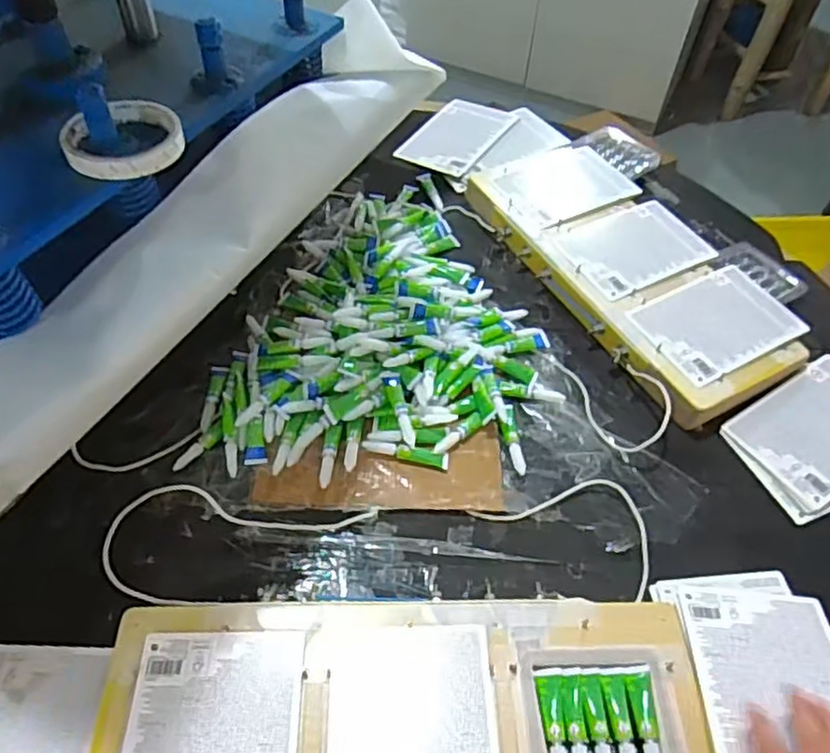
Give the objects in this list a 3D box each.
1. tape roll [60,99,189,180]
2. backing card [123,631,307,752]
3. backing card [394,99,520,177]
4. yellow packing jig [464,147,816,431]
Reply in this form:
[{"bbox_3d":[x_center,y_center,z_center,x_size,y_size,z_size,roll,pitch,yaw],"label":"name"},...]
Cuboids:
[{"bbox_3d":[-0.234,-0.191,0.529,0.091,0.020,0.091,2,51,-2],"label":"tape roll"},{"bbox_3d":[-0.136,0.255,0.435,0.113,0.006,0.166,1,52,-3],"label":"backing card"},{"bbox_3d":[0.063,-0.351,0.954,0.116,0.008,0.165,25,59,22],"label":"backing card"},{"bbox_3d":[0.253,-0.137,0.788,0.201,0.038,0.422,-21,56,-19],"label":"yellow packing jig"}]

